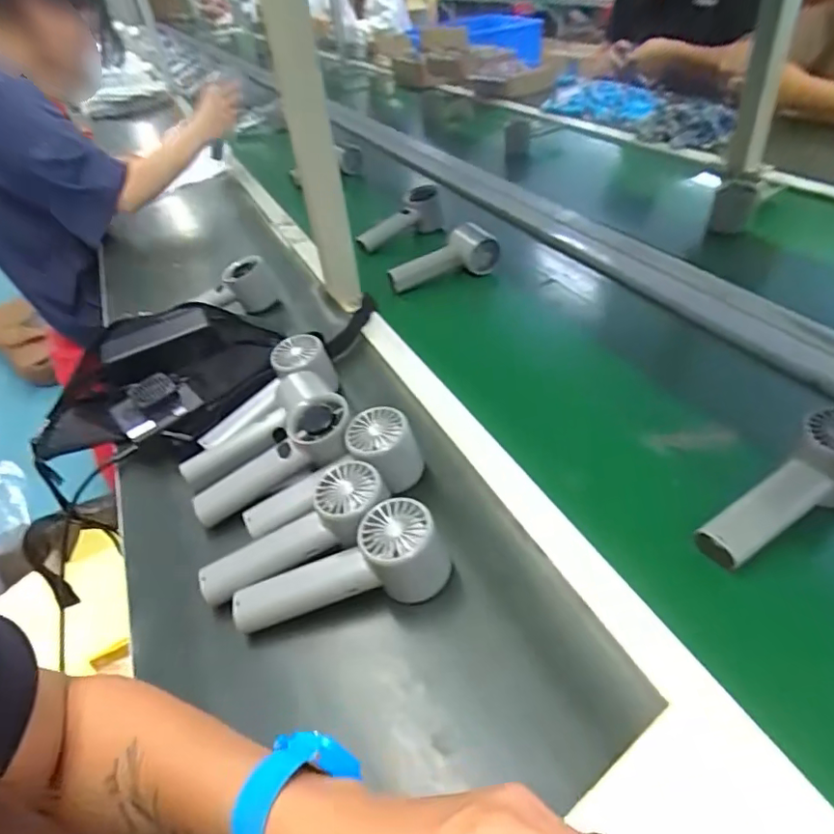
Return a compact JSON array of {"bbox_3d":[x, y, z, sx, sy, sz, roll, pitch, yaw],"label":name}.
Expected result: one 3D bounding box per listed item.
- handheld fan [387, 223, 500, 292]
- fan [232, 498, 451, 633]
[{"bbox_3d":[0.040,-0.222,0.743,0.152,0.055,0.064,-14,42,-7],"label":"handheld fan"},{"bbox_3d":[-0.054,0.118,0.397,0.157,0.060,0.052,-20,42,5],"label":"fan"}]

